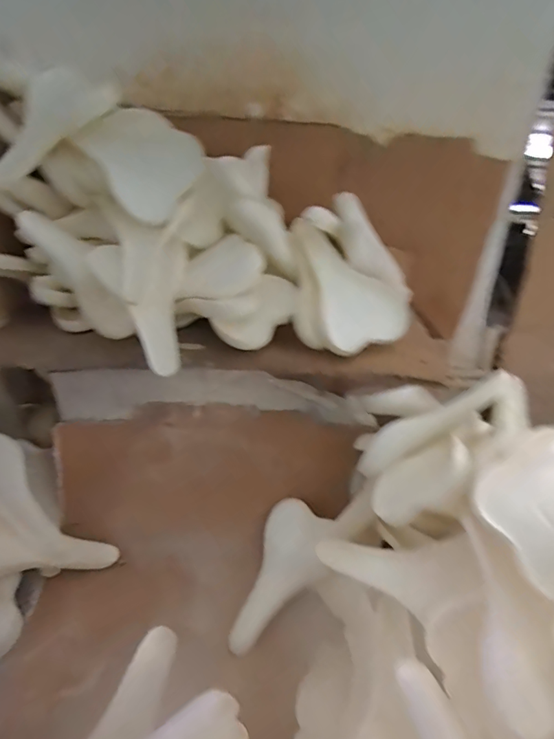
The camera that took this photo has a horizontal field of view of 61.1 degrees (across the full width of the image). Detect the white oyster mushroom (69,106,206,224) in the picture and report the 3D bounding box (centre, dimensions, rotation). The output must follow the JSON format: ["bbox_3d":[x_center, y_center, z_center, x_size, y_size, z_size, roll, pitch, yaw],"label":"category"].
[{"bbox_3d":[-0.226,-0.371,0.863,0.183,0.219,0.022,-17,62,7],"label":"white oyster mushroom"}]

